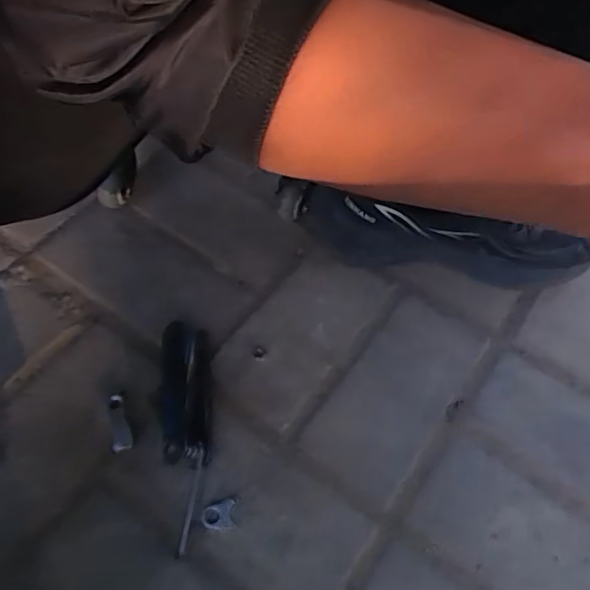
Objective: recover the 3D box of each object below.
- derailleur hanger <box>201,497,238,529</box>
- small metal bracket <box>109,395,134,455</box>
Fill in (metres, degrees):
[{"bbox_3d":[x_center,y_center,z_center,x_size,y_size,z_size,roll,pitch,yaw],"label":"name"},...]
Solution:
[{"bbox_3d":[-0.055,0.161,0.427,0.027,0.008,0.018,-9,57,-11],"label":"derailleur hanger"},{"bbox_3d":[-0.139,0.100,0.459,0.016,0.005,0.048,-12,58,-13],"label":"small metal bracket"}]

